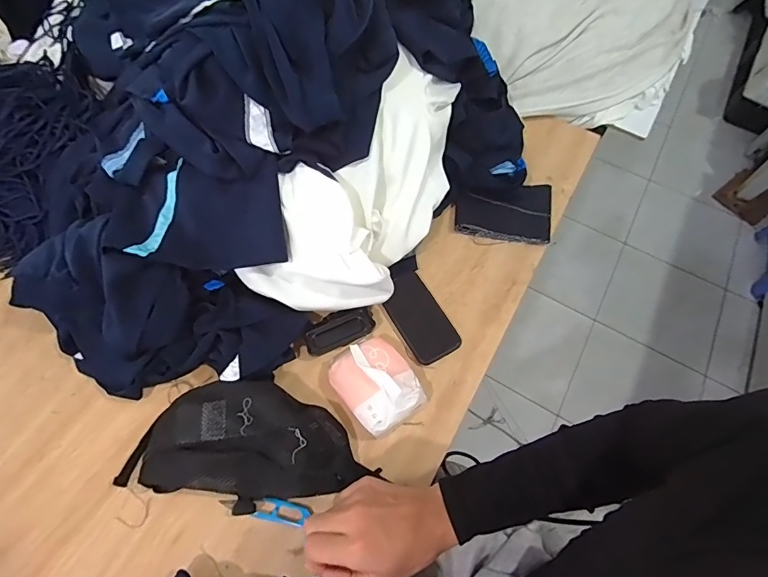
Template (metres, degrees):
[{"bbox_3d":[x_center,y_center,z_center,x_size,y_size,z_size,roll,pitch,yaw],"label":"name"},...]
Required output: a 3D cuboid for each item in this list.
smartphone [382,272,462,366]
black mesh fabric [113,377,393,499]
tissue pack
[{"bbox_3d":[0.058,0.046,0.685,0.079,0.016,0.140,-28,73,-17],"label":"smartphone"},{"bbox_3d":[-0.189,0.201,0.569,0.304,0.067,0.145,1,62,-2],"label":"black mesh fabric"},{"bbox_3d":[-0.008,0.133,0.617,0.111,0.053,0.133,-31,67,-17],"label":"tissue pack"}]

